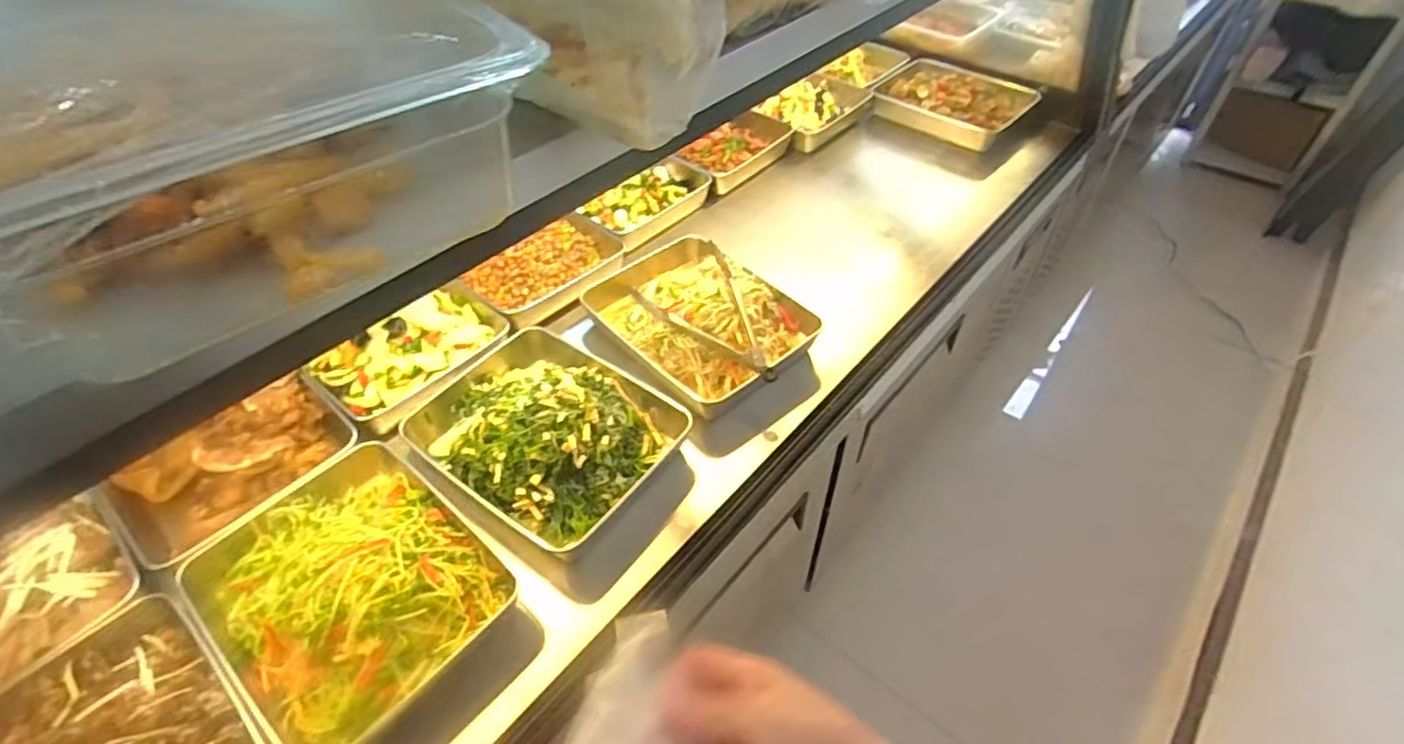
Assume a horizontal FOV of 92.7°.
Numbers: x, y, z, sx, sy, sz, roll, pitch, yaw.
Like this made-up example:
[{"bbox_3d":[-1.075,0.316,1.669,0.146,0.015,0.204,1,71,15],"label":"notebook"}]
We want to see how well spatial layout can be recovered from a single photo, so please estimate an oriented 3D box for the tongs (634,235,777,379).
[{"bbox_3d":[0.029,-0.075,0.932,0.148,0.050,0.226,-30,54,-25],"label":"tongs"}]

